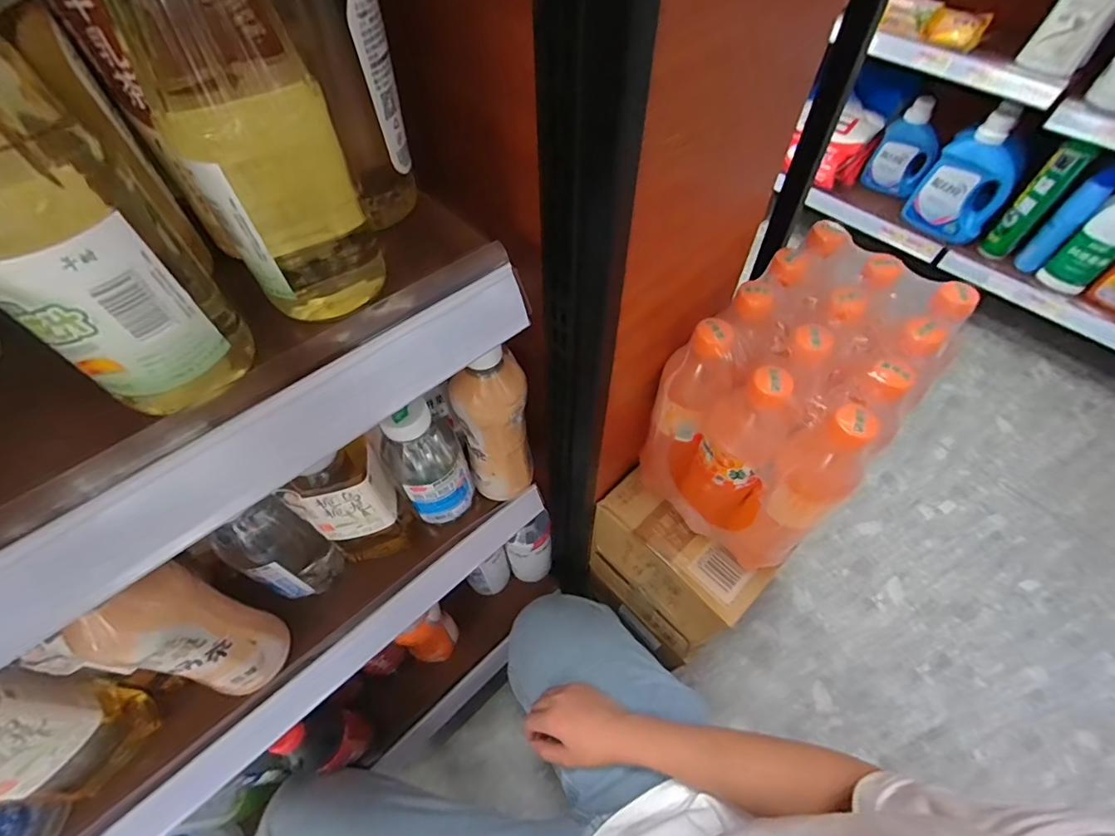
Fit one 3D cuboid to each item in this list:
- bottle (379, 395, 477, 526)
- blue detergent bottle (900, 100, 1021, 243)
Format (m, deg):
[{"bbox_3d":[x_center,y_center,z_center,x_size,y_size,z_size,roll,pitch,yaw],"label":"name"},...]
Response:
[{"bbox_3d":[-0.119,0.040,0.454,0.069,0.153,0.060,-20,58,-13],"label":"bottle"},{"bbox_3d":[0.988,-0.588,1.179,0.089,0.283,0.212,-2,55,-1],"label":"blue detergent bottle"}]

